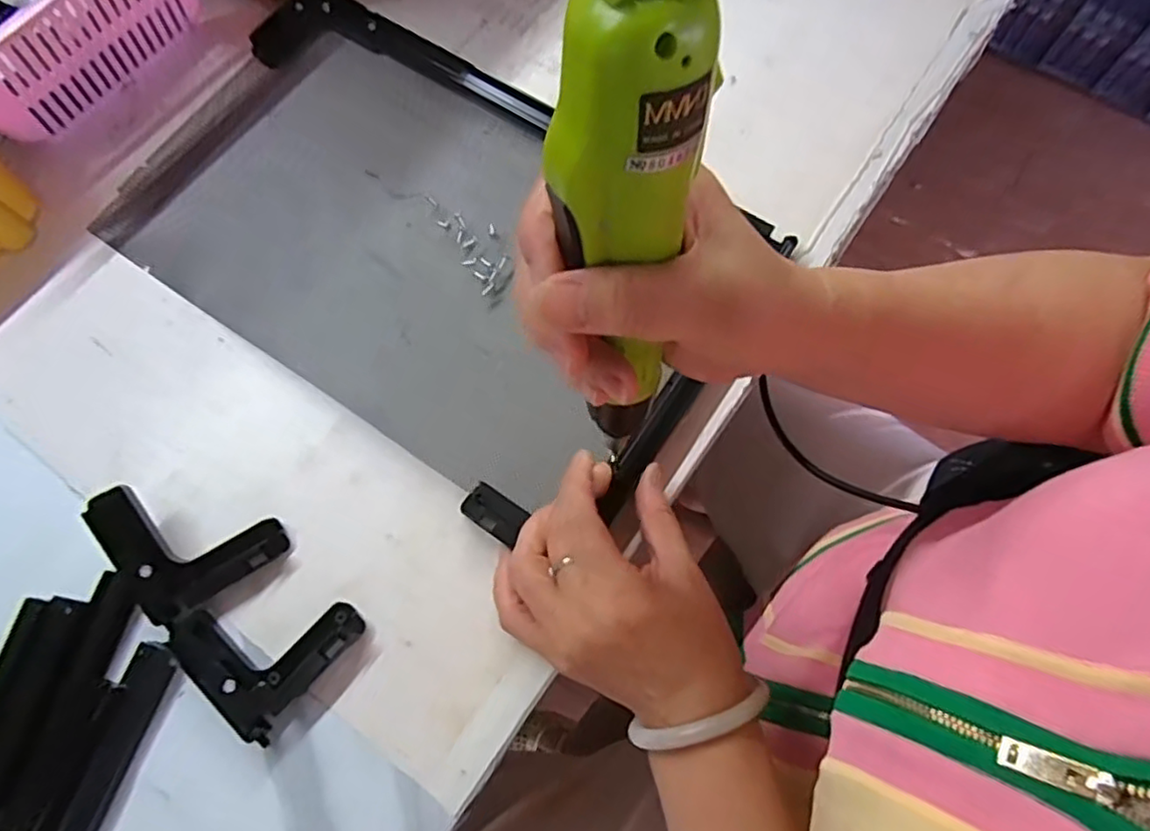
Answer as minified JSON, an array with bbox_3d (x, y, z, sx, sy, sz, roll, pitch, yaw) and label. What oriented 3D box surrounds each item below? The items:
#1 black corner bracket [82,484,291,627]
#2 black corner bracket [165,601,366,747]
[{"bbox_3d":[-0.208,0.076,0.345,0.095,0.009,0.060,14,79,-13],"label":"black corner bracket"},{"bbox_3d":[-0.162,0.113,0.340,0.078,0.015,0.073,36,75,13],"label":"black corner bracket"}]

